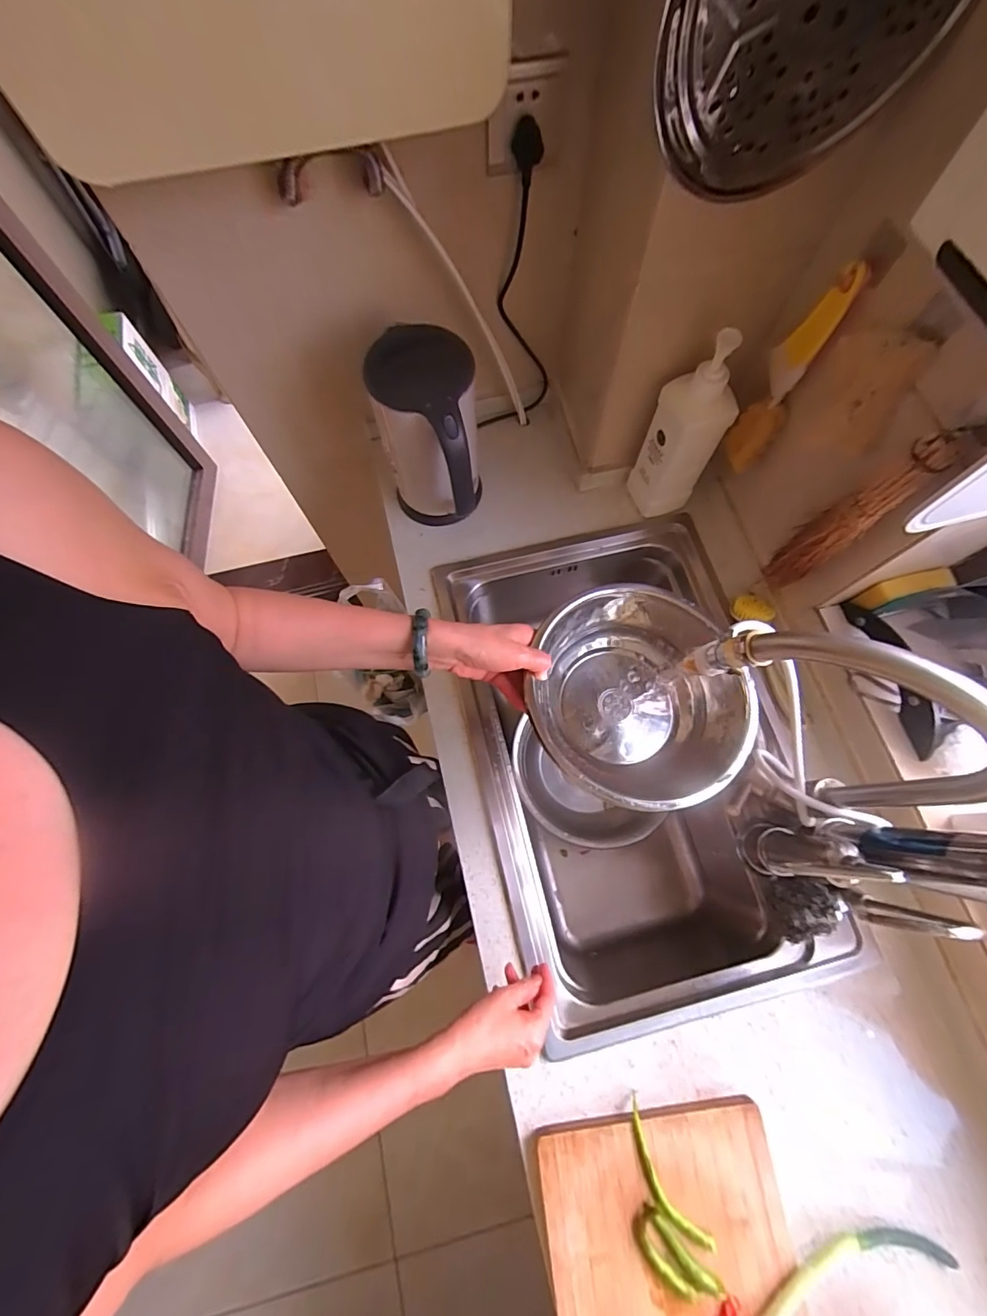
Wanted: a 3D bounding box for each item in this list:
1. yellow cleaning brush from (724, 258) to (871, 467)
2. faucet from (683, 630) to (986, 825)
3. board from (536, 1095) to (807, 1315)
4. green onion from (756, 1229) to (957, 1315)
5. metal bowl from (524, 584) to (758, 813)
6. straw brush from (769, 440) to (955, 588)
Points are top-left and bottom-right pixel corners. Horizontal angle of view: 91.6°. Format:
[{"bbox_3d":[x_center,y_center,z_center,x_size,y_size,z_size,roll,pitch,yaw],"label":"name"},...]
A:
[{"bbox_3d":[0.361,-0.342,0.596,0.062,0.231,0.069,33,76,10],"label":"yellow cleaning brush"},{"bbox_3d":[0.301,0.076,0.485,0.242,0.356,0.045,37,77,11],"label":"faucet"},{"bbox_3d":[0.194,0.685,0.493,0.253,0.030,0.346,-7,73,-1],"label":"board"},{"bbox_3d":[0.347,0.654,0.494,0.275,0.031,0.071,-20,74,-5],"label":"green onion"},{"bbox_3d":[0.149,0.044,0.523,0.220,0.106,0.226,0,73,1],"label":"metal bowl"},{"bbox_3d":[0.397,-0.151,0.555,0.032,0.267,0.046,-30,75,-8],"label":"straw brush"}]

